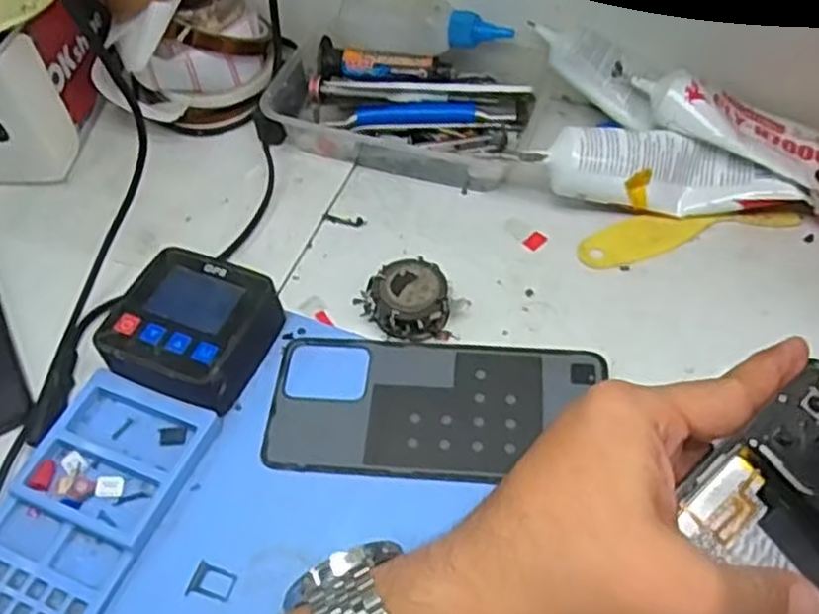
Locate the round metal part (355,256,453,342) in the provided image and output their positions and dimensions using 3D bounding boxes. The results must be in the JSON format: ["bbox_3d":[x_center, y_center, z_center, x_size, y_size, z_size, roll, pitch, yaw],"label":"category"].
[{"bbox_3d":[-0.003,-0.003,0.402,0.046,0.022,0.039,-8,53,-2],"label":"round metal part"}]

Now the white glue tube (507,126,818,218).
[{"bbox_3d":[0.137,-0.074,0.431,0.150,0.035,0.035,6,53,-6],"label":"white glue tube"}]

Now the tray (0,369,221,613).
[{"bbox_3d":[-0.150,0.099,0.331,0.069,0.009,0.148,17,56,17],"label":"tray"}]

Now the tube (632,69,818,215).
[{"bbox_3d":[0.191,-0.100,0.433,0.127,0.023,0.054,28,58,2],"label":"tube"}]

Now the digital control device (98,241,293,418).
[{"bbox_3d":[-0.108,0.013,0.382,0.067,0.033,0.074,17,56,17],"label":"digital control device"}]

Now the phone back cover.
[{"bbox_3d":[0.012,0.049,0.370,0.155,0.010,0.073,2,53,6],"label":"phone back cover"}]

